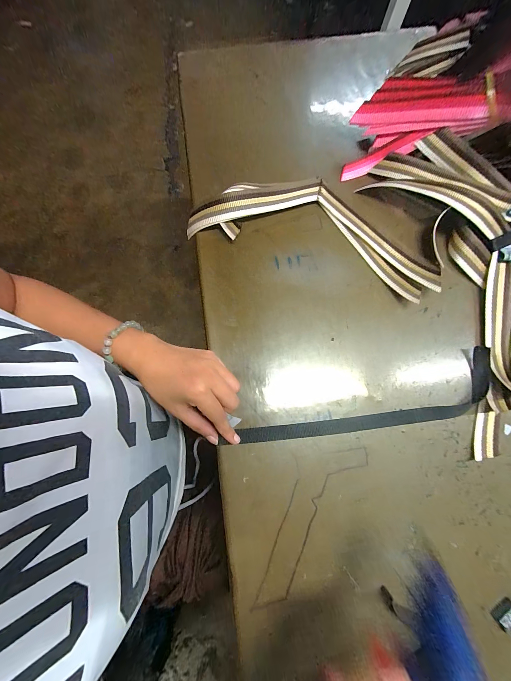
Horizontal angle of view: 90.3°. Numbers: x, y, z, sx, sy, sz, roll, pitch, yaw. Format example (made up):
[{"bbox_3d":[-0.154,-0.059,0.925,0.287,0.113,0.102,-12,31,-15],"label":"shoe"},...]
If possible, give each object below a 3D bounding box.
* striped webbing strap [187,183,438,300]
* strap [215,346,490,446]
[{"bbox_3d":[0.081,-0.156,0.340,0.329,0.029,0.128,17,78,4],"label":"striped webbing strap"},{"bbox_3d":[0.124,0.079,0.299,0.320,0.010,0.066,-12,78,-1],"label":"strap"}]

